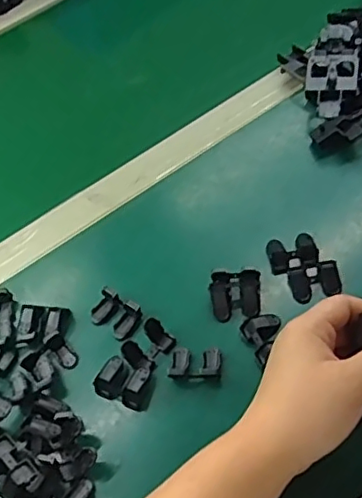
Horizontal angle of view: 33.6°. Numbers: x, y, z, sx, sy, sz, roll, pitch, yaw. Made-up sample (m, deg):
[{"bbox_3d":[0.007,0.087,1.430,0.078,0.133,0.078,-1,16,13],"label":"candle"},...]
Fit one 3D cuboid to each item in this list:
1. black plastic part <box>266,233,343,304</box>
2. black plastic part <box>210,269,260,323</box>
[{"bbox_3d":[0.094,0.012,0.461,0.042,0.014,0.058,-19,53,-2],"label":"black plastic part"},{"bbox_3d":[0.041,0.034,0.454,0.038,0.010,0.037,-4,54,9],"label":"black plastic part"}]

